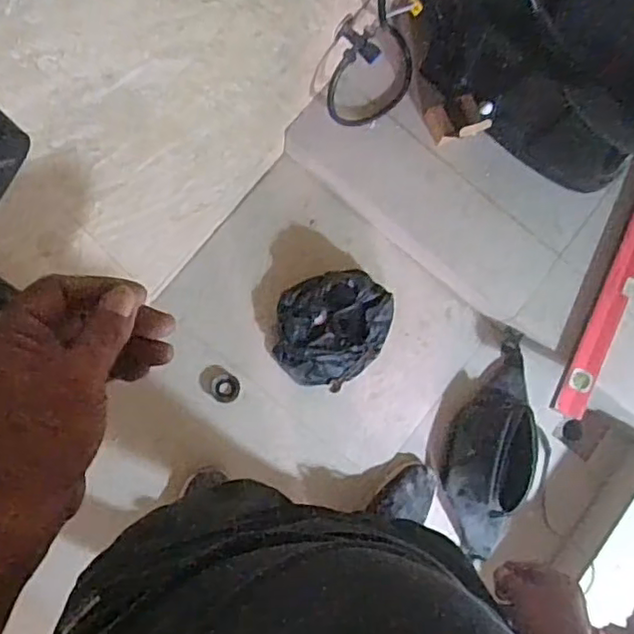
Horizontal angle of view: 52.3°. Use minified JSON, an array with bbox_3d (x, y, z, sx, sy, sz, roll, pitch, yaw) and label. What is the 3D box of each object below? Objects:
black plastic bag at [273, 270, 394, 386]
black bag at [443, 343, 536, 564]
[{"bbox_3d":[0.038,0.025,1.385,0.253,0.088,0.234,-5,82,-6],"label":"black plastic bag"},{"bbox_3d":[0.361,0.266,1.342,0.162,0.081,0.442,15,81,-3],"label":"black bag"}]

